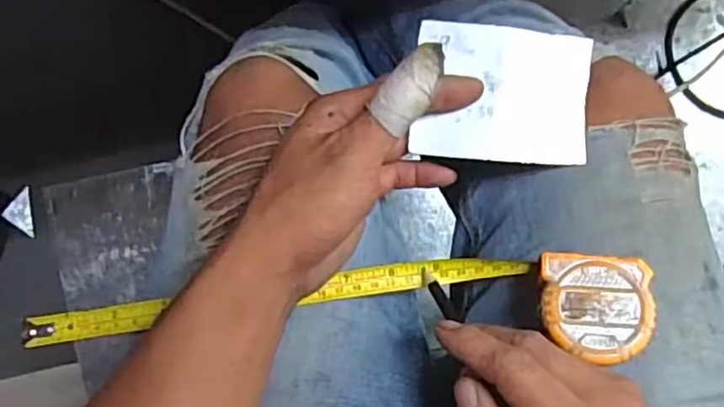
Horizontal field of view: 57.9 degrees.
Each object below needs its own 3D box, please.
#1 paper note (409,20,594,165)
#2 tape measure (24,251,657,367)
[{"bbox_3d":[0.082,-0.061,0.372,0.100,0.008,0.073,2,97,-9],"label":"paper note"},{"bbox_3d":[-0.012,0.060,0.358,0.327,0.036,0.051,-3,88,3],"label":"tape measure"}]

